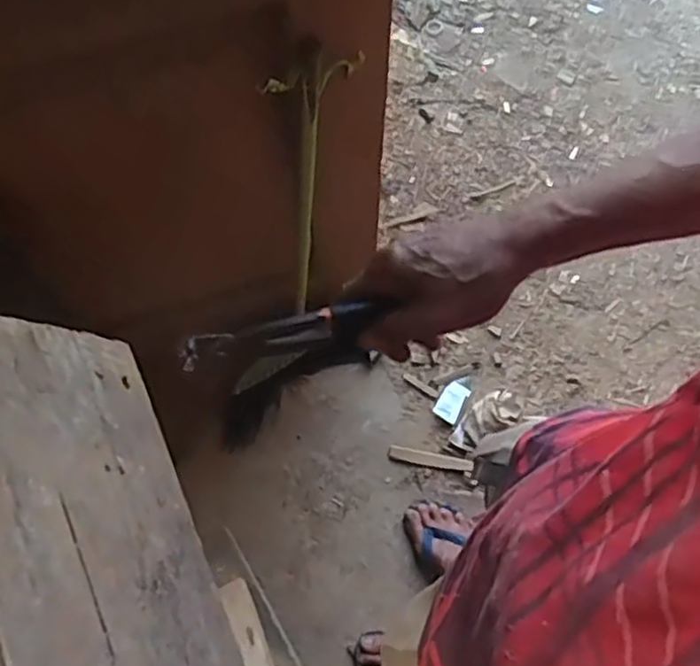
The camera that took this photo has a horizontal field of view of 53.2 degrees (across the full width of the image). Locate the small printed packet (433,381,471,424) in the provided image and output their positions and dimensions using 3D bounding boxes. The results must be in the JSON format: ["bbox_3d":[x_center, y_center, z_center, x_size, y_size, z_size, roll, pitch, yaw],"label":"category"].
[{"bbox_3d":[0.196,0.130,1.337,0.048,0.014,0.075,29,74,6],"label":"small printed packet"}]

